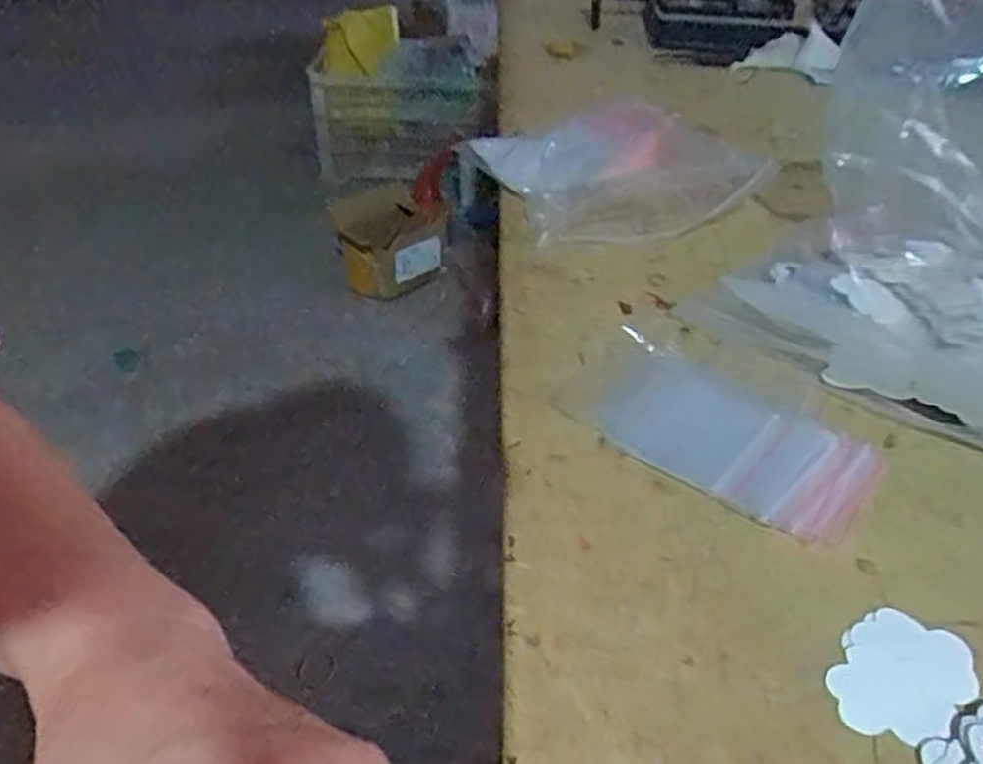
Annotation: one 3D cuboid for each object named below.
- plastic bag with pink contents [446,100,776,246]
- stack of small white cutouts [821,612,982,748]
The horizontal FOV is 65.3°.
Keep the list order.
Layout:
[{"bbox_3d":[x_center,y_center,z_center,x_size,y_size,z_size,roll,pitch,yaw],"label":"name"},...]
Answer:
[{"bbox_3d":[0.089,-0.174,0.607,0.193,0.038,0.191,-15,41,-22],"label":"plastic bag with pink contents"},{"bbox_3d":[0.147,0.104,0.274,0.057,0.004,0.040,-26,46,-32],"label":"stack of small white cutouts"}]

